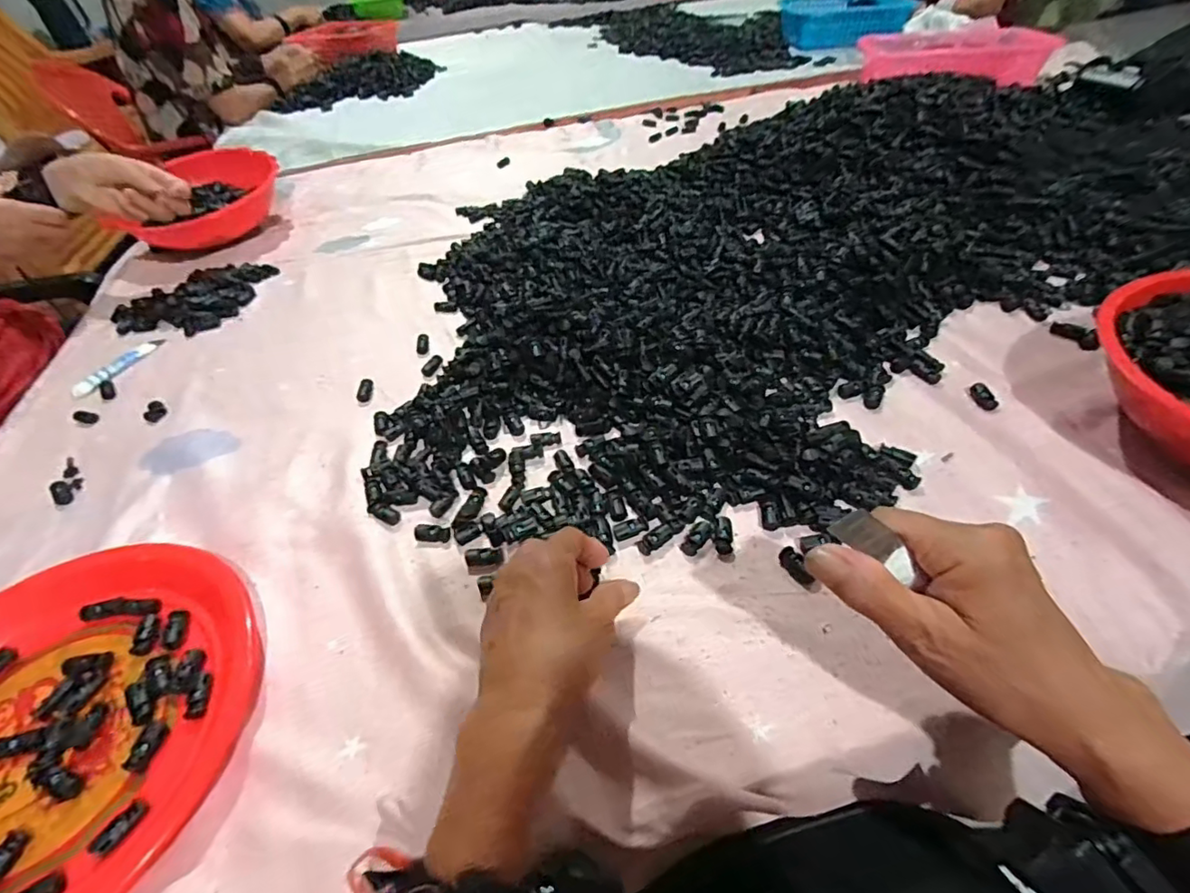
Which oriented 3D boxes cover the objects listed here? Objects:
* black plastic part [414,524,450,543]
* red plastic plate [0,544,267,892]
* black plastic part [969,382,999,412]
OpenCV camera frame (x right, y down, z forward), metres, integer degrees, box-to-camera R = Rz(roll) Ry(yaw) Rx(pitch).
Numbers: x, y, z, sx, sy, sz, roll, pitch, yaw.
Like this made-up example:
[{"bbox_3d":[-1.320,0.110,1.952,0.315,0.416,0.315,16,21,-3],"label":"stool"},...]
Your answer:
[{"bbox_3d":[-0.130,0.069,0.438,0.028,0.008,0.013,3,49,9],"label":"black plastic part"},{"bbox_3d":[-0.360,0.185,0.346,0.275,0.029,0.254,-3,48,3],"label":"red plastic plate"},{"bbox_3d":[0.342,-0.043,0.485,0.016,0.008,0.031,-2,48,4],"label":"black plastic part"}]

